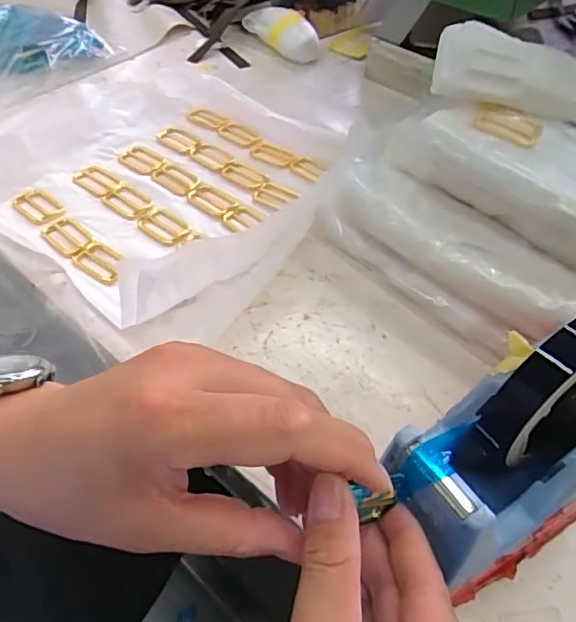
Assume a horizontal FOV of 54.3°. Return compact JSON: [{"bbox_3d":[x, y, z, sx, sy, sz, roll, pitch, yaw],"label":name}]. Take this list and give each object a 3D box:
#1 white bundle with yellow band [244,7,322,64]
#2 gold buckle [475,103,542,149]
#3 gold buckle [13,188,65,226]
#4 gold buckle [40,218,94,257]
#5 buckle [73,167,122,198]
[{"bbox_3d":[-0.006,-0.364,0.733,0.049,0.037,0.114,-33,57,-26],"label":"white bundle with yellow band"},{"bbox_3d":[0.155,-0.132,0.397,0.047,0.008,0.031,25,53,19],"label":"gold buckle"},{"bbox_3d":[-0.223,-0.093,0.503,0.049,0.005,0.032,33,56,25],"label":"gold buckle"},{"bbox_3d":[-0.188,-0.063,0.479,0.052,0.004,0.031,33,56,24],"label":"gold buckle"},{"bbox_3d":[-0.180,-0.122,0.530,0.048,0.004,0.029,37,57,27],"label":"buckle"}]

